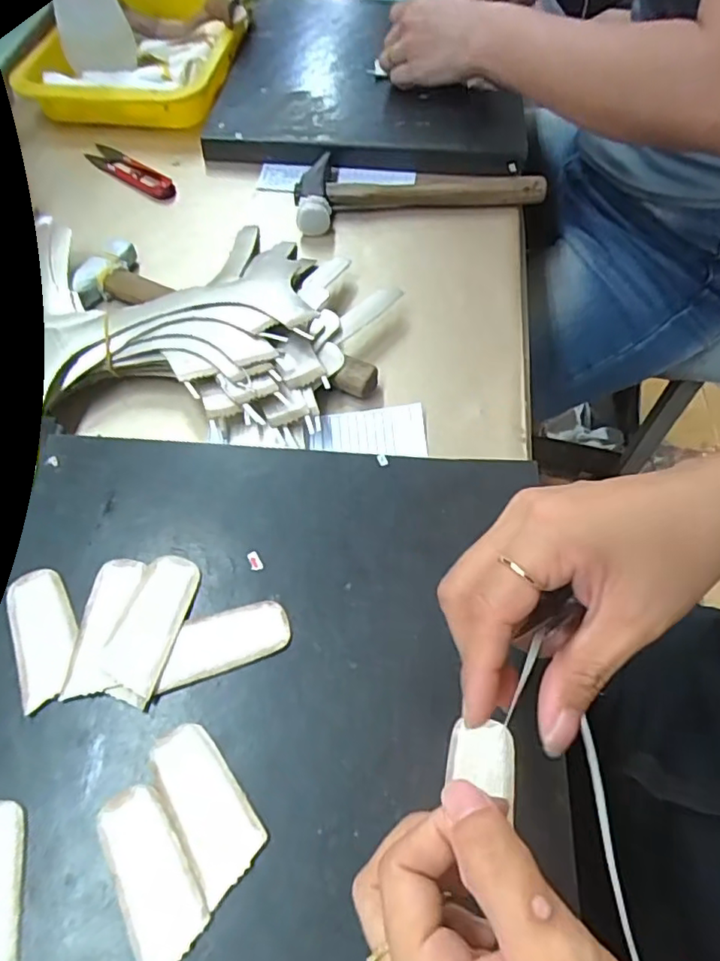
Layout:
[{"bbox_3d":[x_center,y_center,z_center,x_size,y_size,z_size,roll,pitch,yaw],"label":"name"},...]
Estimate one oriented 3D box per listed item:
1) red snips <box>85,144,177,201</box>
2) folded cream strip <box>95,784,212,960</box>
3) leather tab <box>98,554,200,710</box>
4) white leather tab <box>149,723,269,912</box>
[{"bbox_3d":[-0.215,-0.290,0.559,0.117,0.009,0.024,36,63,22],"label":"red snips"},{"bbox_3d":[-0.090,0.170,0.258,0.032,0.004,0.070,-26,62,-15],"label":"folded cream strip"},{"bbox_3d":[-0.108,0.075,0.310,0.031,0.006,0.076,12,59,7],"label":"leather tab"},{"bbox_3d":[-0.070,0.146,0.271,0.032,0.004,0.070,-31,63,-17],"label":"white leather tab"}]

